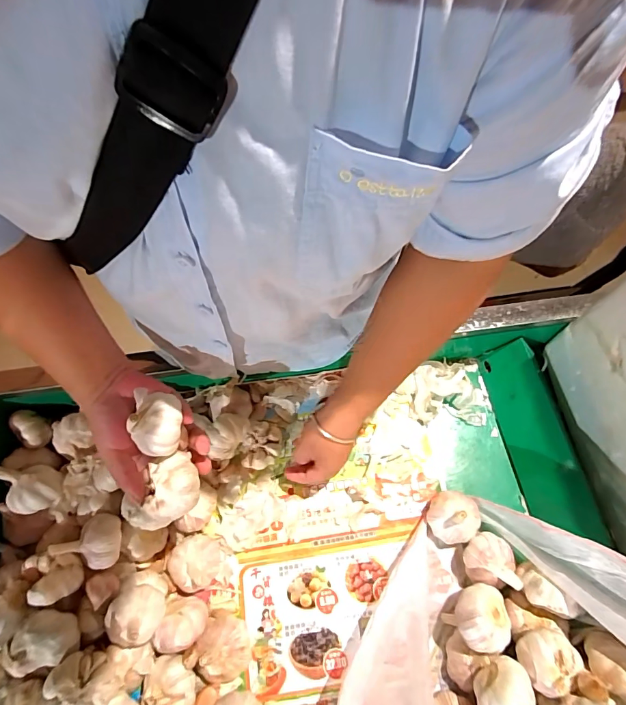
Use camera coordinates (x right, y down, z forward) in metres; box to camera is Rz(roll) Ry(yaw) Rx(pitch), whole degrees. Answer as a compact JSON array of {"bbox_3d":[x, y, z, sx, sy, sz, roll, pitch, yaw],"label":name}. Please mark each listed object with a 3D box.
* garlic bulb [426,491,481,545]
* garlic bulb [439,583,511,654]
[{"bbox_3d":[0.159,0.186,0.444,0.053,0.055,0.053,0,75,-1],"label":"garlic bulb"},{"bbox_3d":[0.168,0.264,0.405,0.047,0.069,0.052,19,75,5],"label":"garlic bulb"}]

